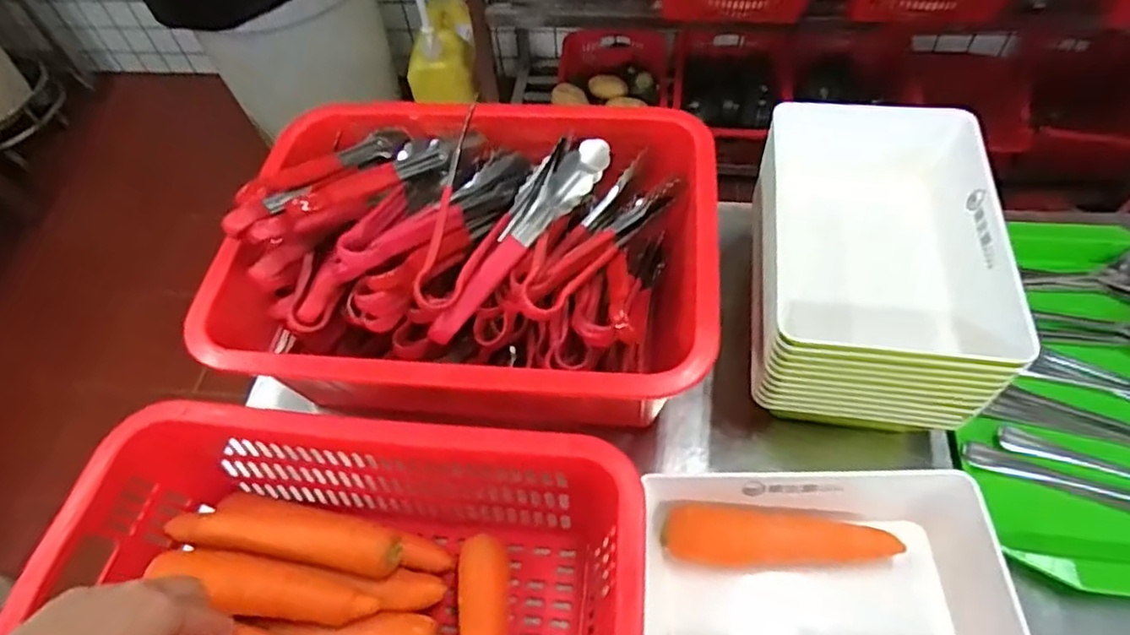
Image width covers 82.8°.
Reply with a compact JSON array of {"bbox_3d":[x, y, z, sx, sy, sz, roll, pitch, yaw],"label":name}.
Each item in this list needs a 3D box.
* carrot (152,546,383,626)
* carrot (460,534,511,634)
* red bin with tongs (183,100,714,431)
[{"bbox_3d":[-0.245,0.221,0.521,0.183,0.052,0.049,21,56,-13],"label":"carrot"},{"bbox_3d":[-0.070,0.263,0.560,0.046,0.042,0.133,-4,55,2],"label":"carrot"},{"bbox_3d":[-0.090,-0.073,0.675,0.479,0.184,0.353,4,56,7],"label":"red bin with tongs"}]

